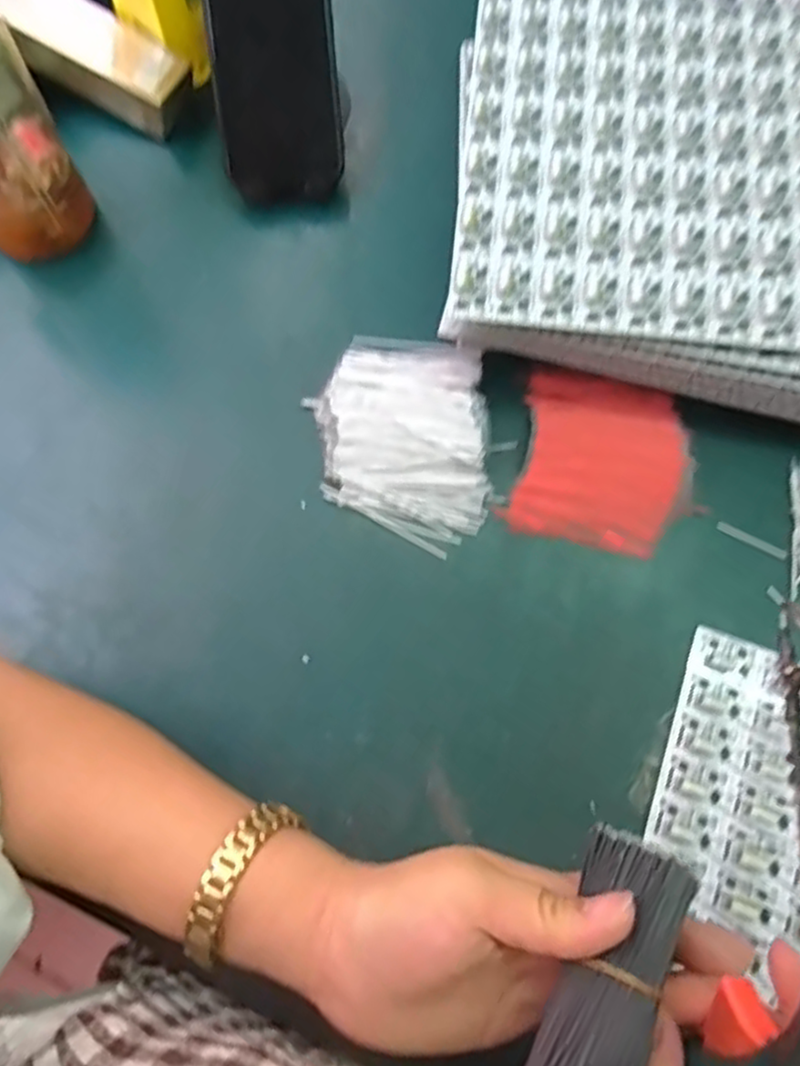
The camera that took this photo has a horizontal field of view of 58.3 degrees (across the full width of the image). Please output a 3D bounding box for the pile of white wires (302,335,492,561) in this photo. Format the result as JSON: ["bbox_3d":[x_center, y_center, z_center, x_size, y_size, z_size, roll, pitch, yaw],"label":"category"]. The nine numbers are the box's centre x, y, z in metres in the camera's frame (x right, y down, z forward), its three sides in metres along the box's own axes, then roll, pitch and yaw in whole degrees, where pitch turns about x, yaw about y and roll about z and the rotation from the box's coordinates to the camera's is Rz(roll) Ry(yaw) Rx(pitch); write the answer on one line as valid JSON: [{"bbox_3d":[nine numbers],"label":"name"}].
[{"bbox_3d":[0.002,-0.058,0.410,0.095,0.021,0.130,-6,72,-2],"label":"pile of white wires"}]

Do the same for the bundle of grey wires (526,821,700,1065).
[{"bbox_3d":[0.069,0.146,0.235,0.037,0.018,0.086,27,65,9],"label":"bundle of grey wires"}]

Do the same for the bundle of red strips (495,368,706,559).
[{"bbox_3d":[0.117,-0.042,0.410,0.096,0.013,0.102,11,72,4],"label":"bundle of red strips"}]

